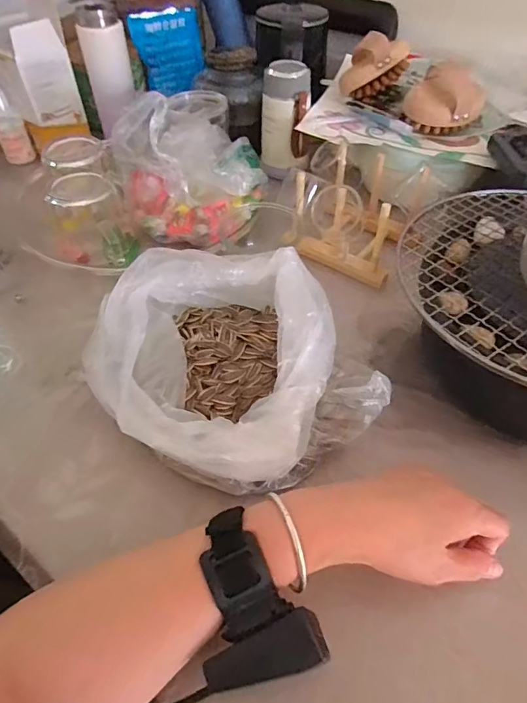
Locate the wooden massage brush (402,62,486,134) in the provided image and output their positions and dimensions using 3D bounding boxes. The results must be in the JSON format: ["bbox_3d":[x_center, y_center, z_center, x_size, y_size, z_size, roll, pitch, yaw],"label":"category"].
[{"bbox_3d":[0.231,-0.318,0.573,0.087,0.065,0.072,26,54,22],"label":"wooden massage brush"}]

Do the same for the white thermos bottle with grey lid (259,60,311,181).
[{"bbox_3d":[0.032,-0.322,0.655,0.068,0.143,0.064,-1,49,0],"label":"white thermos bottle with grey lid"}]

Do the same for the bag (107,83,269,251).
[{"bbox_3d":[-0.087,-0.220,0.553,0.161,0.149,0.109,18,52,16],"label":"bag"}]

